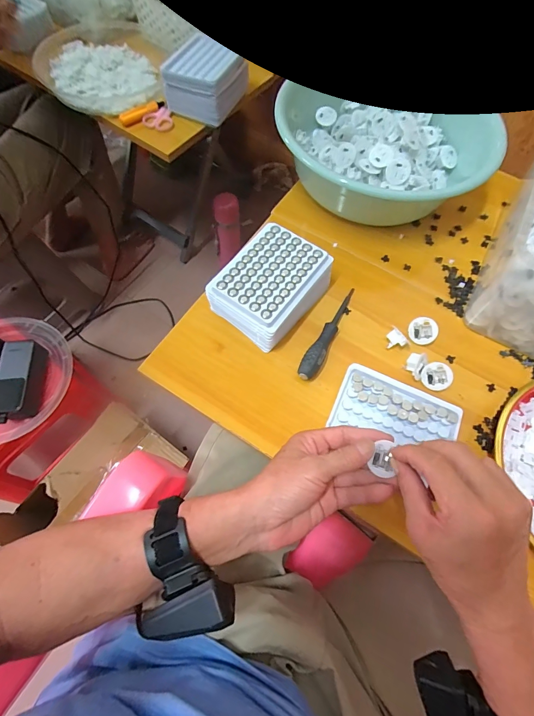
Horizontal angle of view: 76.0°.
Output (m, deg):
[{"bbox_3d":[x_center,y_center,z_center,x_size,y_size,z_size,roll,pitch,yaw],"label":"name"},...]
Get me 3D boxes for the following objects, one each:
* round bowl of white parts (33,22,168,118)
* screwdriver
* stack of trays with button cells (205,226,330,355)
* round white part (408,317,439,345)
[{"bbox_3d":[-0.269,-0.492,0.571,0.210,0.047,0.218,1,67,-2],"label":"round bowl of white parts"},{"bbox_3d":[0.077,-0.033,0.416,0.021,0.020,0.140,29,68,10],"label":"screwdriver"},{"bbox_3d":[0.004,-0.086,0.417,0.099,0.058,0.134,35,70,12],"label":"stack of trays with button cells"},{"bbox_3d":[0.193,-0.033,0.422,0.033,0.011,0.033,2,94,26],"label":"round white part"}]

